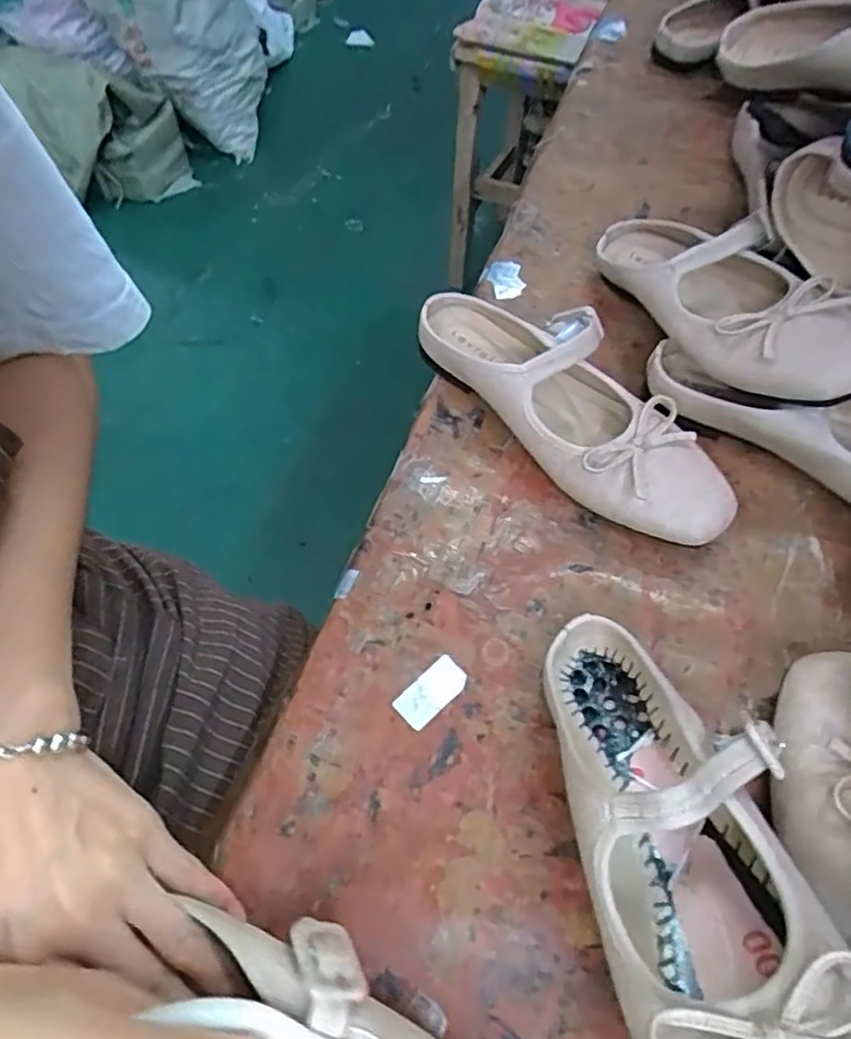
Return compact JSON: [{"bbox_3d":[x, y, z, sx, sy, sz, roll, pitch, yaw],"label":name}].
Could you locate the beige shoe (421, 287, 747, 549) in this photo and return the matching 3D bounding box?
[{"bbox_3d":[0.089,-0.076,0.428,0.082,0.057,0.245,-32,63,-18],"label":"beige shoe"}]

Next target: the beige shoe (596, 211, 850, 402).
[{"bbox_3d":[0.192,-0.149,0.437,0.089,0.055,0.239,-13,43,-7],"label":"beige shoe"}]

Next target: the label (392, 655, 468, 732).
[{"bbox_3d":[0.003,0.093,0.363,0.040,0.004,0.021,-40,71,-19],"label":"label"}]

